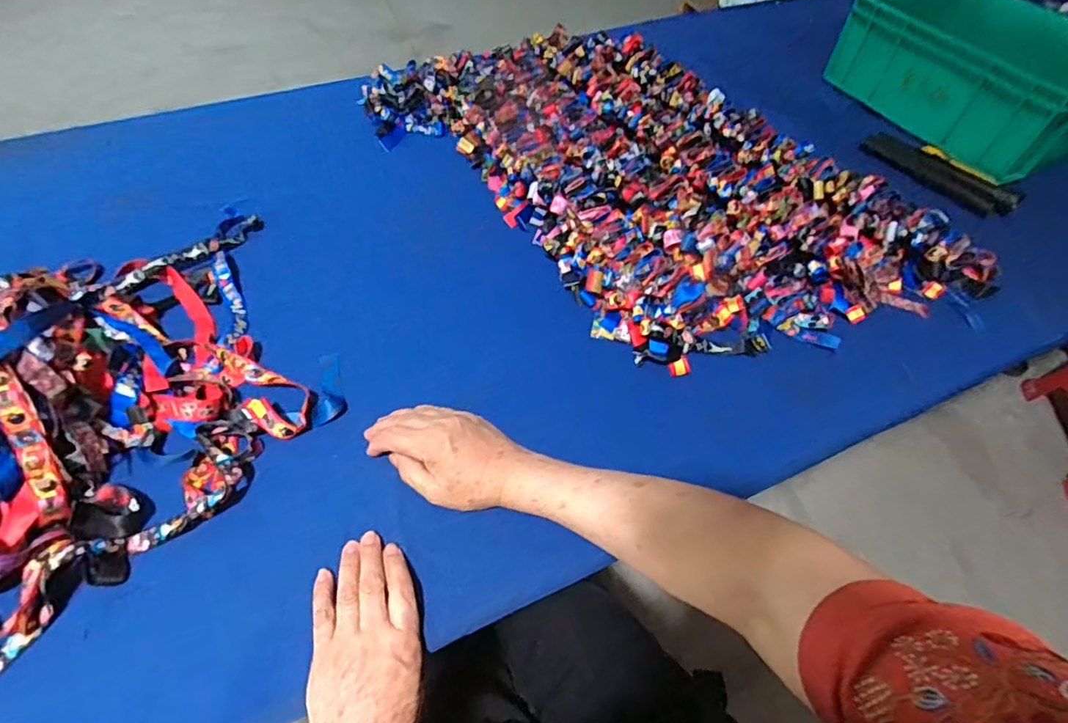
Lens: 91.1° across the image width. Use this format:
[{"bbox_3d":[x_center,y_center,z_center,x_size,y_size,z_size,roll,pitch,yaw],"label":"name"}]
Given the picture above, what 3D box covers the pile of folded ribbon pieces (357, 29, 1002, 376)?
[{"bbox_3d":[0.141,-0.297,0.794,0.527,0.056,0.846,-26,58,-21],"label":"pile of folded ribbon pieces"}]

